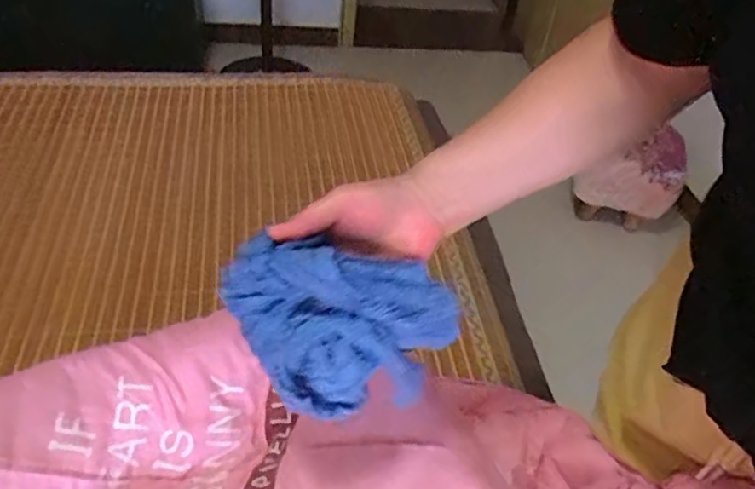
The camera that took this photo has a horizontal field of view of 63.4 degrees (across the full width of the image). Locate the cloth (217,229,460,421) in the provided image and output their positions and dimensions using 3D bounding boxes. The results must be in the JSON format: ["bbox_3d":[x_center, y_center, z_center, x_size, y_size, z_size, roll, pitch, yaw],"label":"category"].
[{"bbox_3d":[-0.027,0.062,0.451,0.169,0.118,0.080,6,43,-2],"label":"cloth"}]

